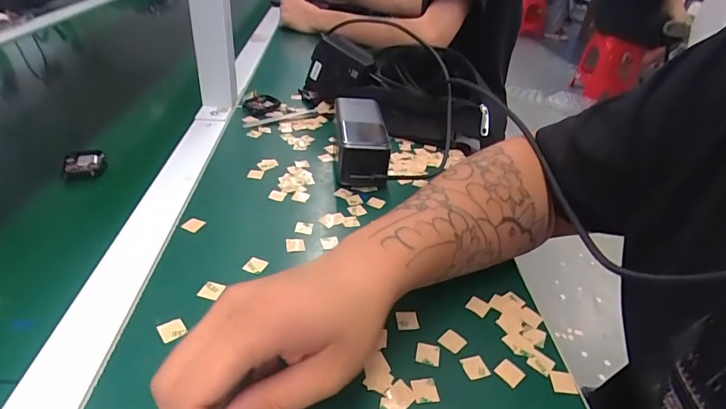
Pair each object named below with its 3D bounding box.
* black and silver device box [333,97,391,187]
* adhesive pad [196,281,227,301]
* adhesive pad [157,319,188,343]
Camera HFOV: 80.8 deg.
[{"bbox_3d":[-0.003,-0.074,0.481,0.053,0.058,0.138,1,34,-7],"label":"black and silver device box"},{"bbox_3d":[-0.112,0.063,0.316,0.014,0.004,0.016,14,42,10],"label":"adhesive pad"},{"bbox_3d":[-0.126,0.083,0.284,0.015,0.004,0.016,-26,49,-35],"label":"adhesive pad"}]

